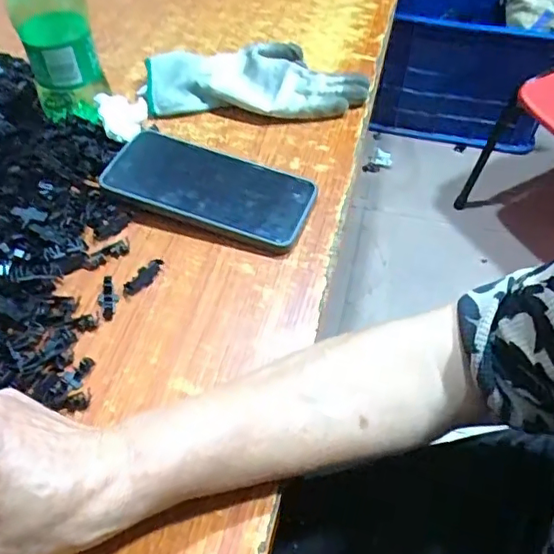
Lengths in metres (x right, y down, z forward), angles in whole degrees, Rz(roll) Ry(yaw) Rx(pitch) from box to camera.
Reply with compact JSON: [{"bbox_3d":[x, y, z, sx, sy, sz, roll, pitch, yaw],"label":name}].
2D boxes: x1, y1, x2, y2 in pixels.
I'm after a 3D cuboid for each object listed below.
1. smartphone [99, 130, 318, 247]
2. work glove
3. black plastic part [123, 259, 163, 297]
[{"bbox_3d":[-0.054,-0.076,0.461,0.164,0.013,0.080,21,53,8],"label":"smartphone"},{"bbox_3d":[-0.018,-0.193,0.548,0.202,0.026,0.097,-2,53,1],"label":"work glove"},{"bbox_3d":[-0.096,0.001,0.413,0.012,0.005,0.036,33,61,24],"label":"black plastic part"}]

